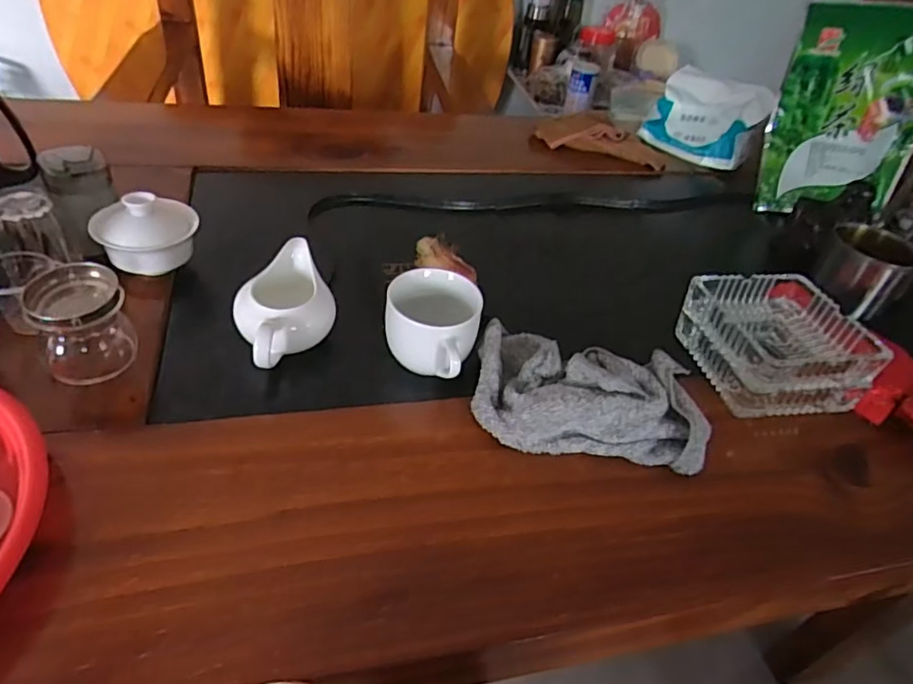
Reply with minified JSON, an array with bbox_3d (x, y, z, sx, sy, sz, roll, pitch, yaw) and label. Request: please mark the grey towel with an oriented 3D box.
[{"bbox_3d":[0.104,0.037,0.463,0.172,0.050,0.107,10,41,0],"label":"grey towel"}]

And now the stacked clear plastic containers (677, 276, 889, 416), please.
[{"bbox_3d":[0.274,0.005,0.517,0.117,0.077,0.119,-2,43,-13],"label":"stacked clear plastic containers"}]

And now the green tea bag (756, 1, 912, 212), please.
[{"bbox_3d":[0.498,-0.283,0.740,0.171,0.248,0.058,14,29,16],"label":"green tea bag"}]

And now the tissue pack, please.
[{"bbox_3d":[0.370,-0.331,0.885,0.164,0.116,0.061,36,48,26],"label":"tissue pack"}]

